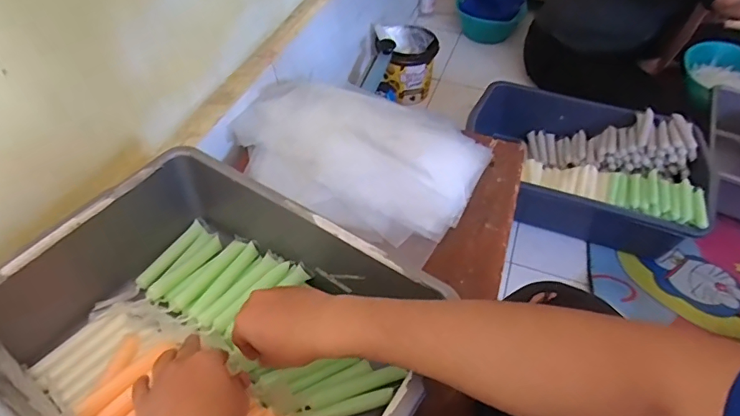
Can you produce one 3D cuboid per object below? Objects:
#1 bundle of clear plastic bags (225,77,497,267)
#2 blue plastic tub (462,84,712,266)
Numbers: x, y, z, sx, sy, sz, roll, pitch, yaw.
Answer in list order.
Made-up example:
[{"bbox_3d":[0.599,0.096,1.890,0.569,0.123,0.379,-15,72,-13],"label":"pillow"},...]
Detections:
[{"bbox_3d":[-0.022,-0.100,0.754,0.391,0.039,0.265,27,52,20],"label":"bundle of clear plastic bags"},{"bbox_3d":[0.460,-0.084,1.079,0.517,0.143,0.387,20,50,14],"label":"blue plastic tub"}]

